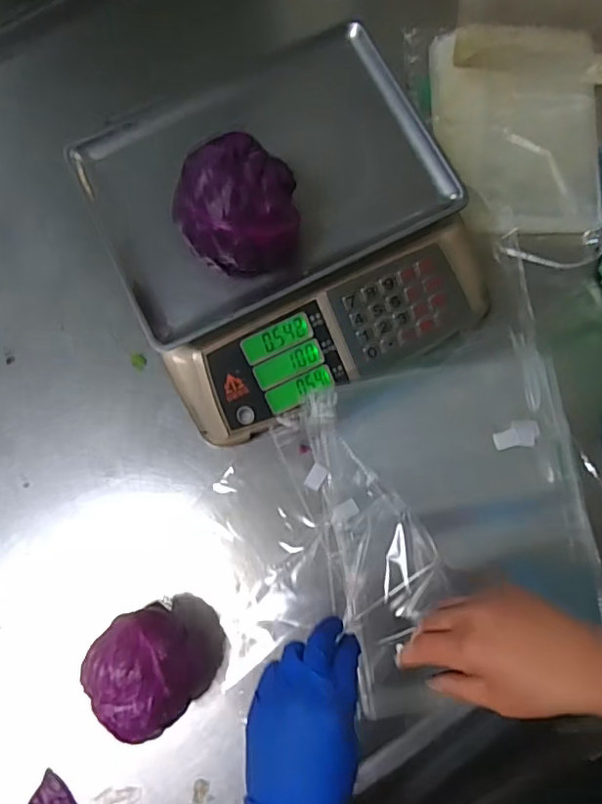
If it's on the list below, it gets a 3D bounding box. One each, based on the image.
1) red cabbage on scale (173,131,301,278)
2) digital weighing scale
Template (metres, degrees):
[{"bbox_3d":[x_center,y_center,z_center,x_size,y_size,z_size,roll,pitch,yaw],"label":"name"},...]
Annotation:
[{"bbox_3d":[-0.054,-0.167,0.499,0.097,0.092,0.098,-1,78,3],"label":"red cabbage on scale"},{"bbox_3d":[-0.015,-0.174,0.594,0.341,0.128,0.330,-26,78,-3],"label":"digital weighing scale"}]

